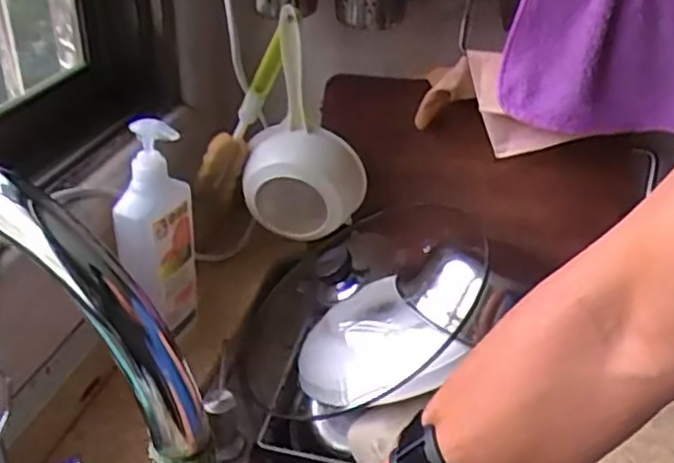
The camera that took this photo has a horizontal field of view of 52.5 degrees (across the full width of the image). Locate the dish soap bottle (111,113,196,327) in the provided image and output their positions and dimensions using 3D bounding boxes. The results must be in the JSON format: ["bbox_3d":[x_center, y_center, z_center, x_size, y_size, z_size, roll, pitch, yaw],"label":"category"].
[{"bbox_3d":[-0.172,0.003,0.652,0.070,0.226,0.050,-8,32,-16],"label":"dish soap bottle"}]

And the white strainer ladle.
[{"bbox_3d":[-0.038,-0.116,0.753,0.117,0.240,0.096,-24,39,-37],"label":"white strainer ladle"}]

